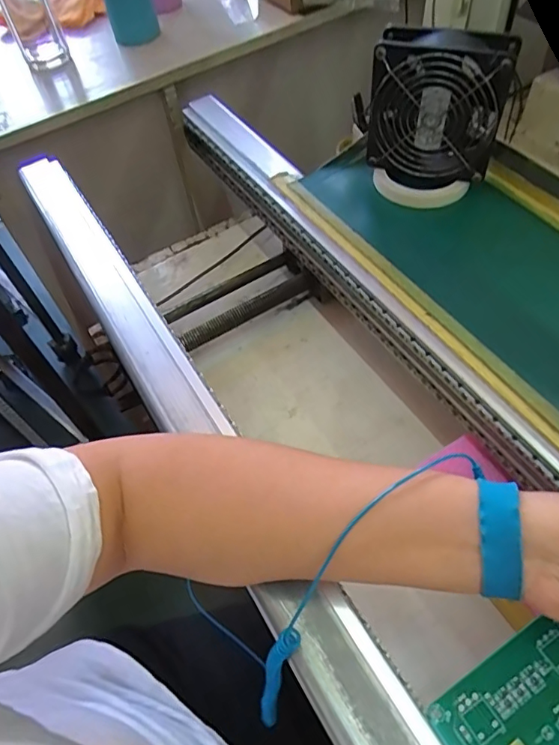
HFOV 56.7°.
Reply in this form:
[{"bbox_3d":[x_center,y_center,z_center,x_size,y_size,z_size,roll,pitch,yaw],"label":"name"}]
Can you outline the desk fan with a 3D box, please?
[{"bbox_3d":[0.153,-0.248,0.506,0.121,0.127,0.091,20,60,18],"label":"desk fan"}]

